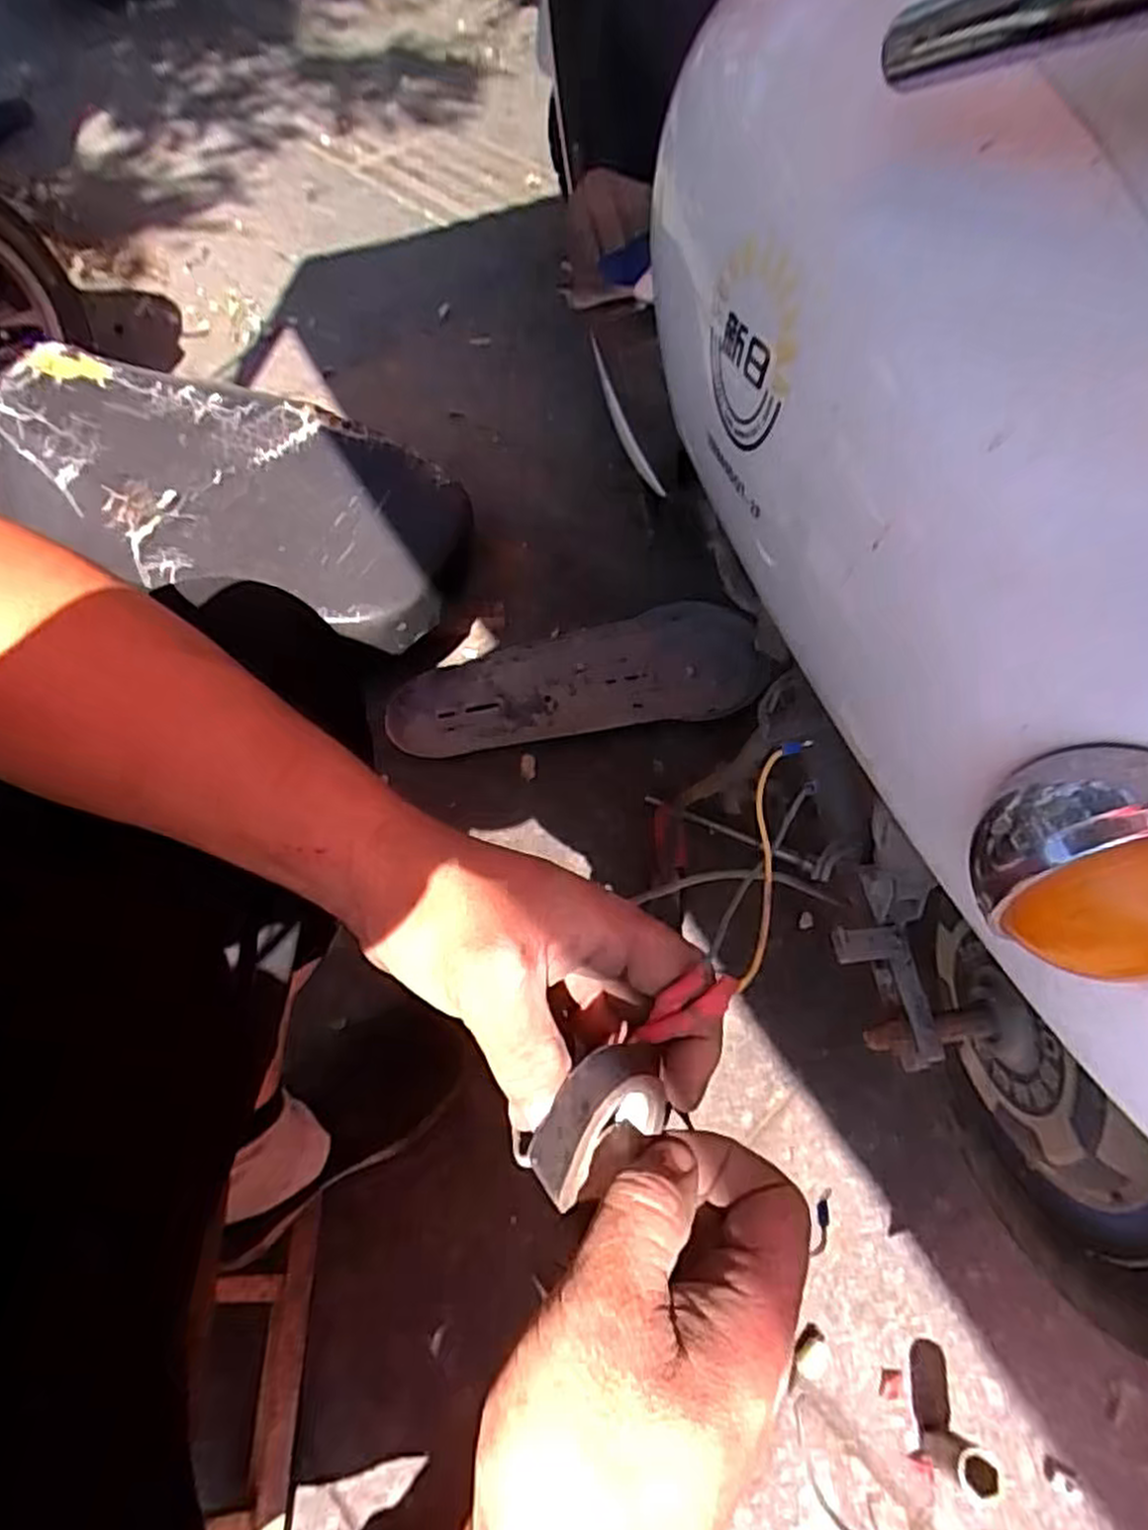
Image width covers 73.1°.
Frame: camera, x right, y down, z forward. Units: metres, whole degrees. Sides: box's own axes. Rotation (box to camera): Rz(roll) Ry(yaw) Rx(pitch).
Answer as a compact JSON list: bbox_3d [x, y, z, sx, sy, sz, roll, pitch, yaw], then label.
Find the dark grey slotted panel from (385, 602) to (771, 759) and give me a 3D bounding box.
[{"bbox_3d":[0.006,-0.106,0.927,0.434,0.029,0.169,-6,60,-1],"label":"dark grey slotted panel"}]

